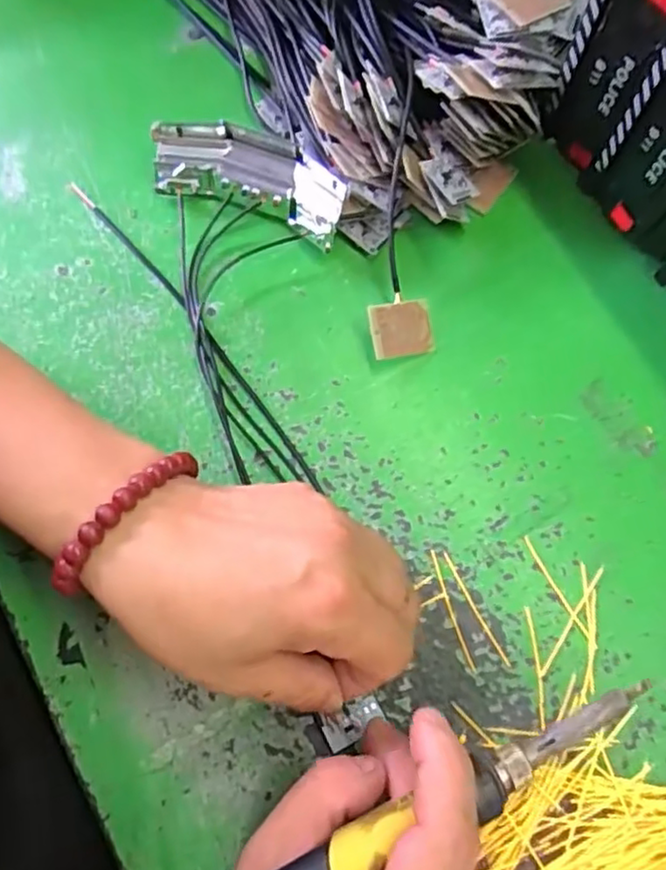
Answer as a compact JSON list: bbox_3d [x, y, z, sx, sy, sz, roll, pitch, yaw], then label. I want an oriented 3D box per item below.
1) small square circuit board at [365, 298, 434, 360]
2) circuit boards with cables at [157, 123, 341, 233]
[{"bbox_3d":[0.032,-0.050,0.310,0.034,0.004,0.025,-12,95,-25],"label":"small square circuit board"},{"bbox_3d":[-0.053,-0.134,0.325,0.068,0.027,0.028,9,75,3],"label":"circuit boards with cables"}]

